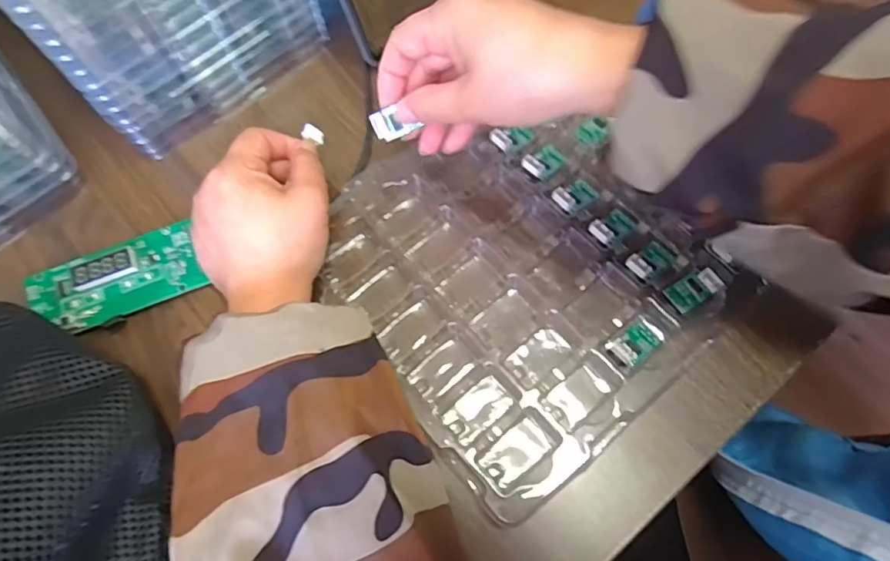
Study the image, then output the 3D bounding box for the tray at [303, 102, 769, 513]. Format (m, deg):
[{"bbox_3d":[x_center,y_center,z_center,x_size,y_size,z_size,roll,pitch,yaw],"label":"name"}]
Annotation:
[{"bbox_3d":[0.042,-0.008,0.331,0.194,0.023,0.202,-37,70,-12],"label":"tray"}]

